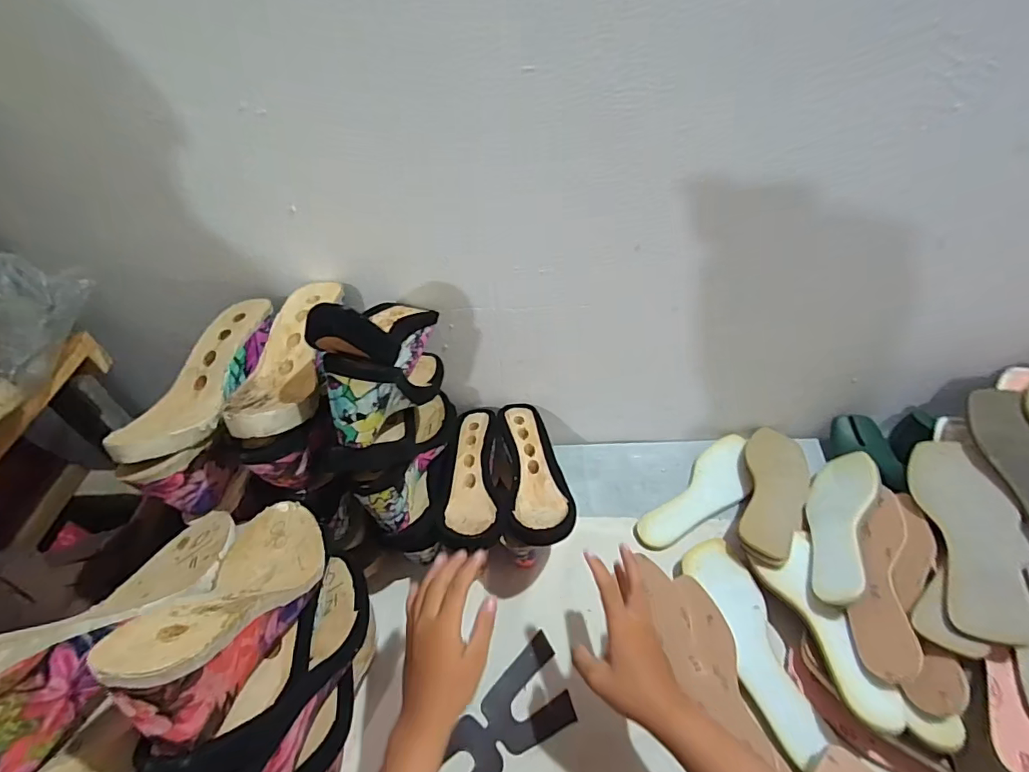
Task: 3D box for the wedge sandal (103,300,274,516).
[{"bbox_3d":[-0.320,0.014,0.524,0.084,0.097,0.234,4,46,10],"label":"wedge sandal"}]

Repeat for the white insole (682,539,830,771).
[{"bbox_3d":[0.275,0.287,0.562,0.069,0.015,0.229,-16,50,-7],"label":"white insole"}]

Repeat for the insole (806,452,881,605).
[{"bbox_3d":[0.403,0.169,0.616,0.013,0.082,0.247,50,52,-10],"label":"insole"}]

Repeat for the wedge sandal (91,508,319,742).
[{"bbox_3d":[-0.205,0.173,0.377,0.079,0.091,0.236,-12,6,-6],"label":"wedge sandal"}]

